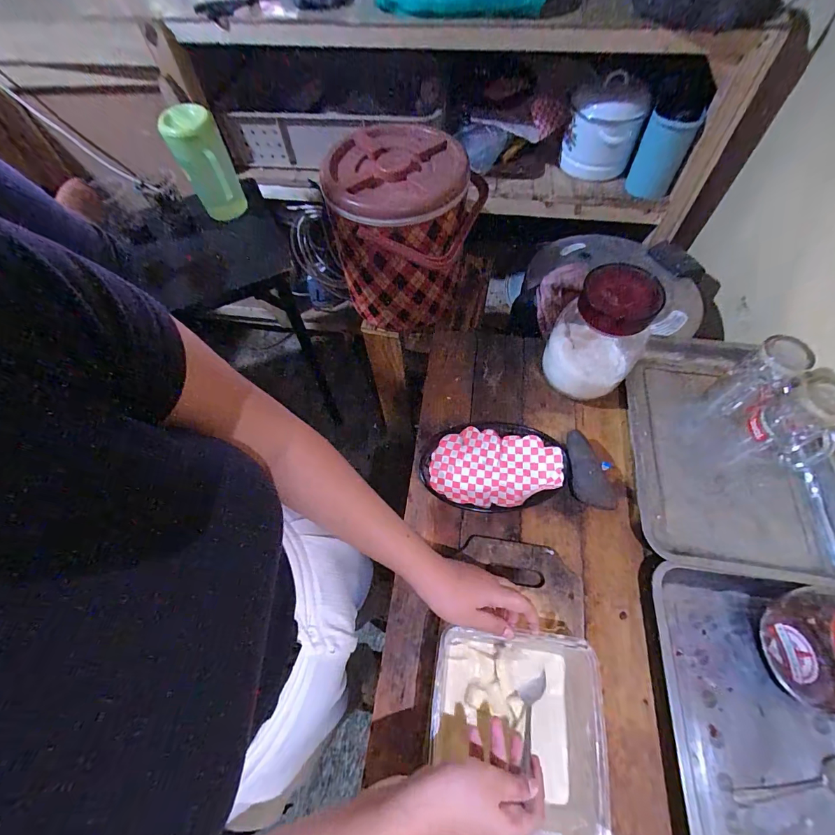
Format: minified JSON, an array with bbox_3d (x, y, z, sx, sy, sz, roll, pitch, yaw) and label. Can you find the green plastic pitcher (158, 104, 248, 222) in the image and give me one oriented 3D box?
[{"bbox_3d":[-0.441,-0.519,0.834,0.099,0.210,0.097,-25,64,-10],"label":"green plastic pitcher"}]

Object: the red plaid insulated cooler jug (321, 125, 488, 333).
[{"bbox_3d":[-0.020,-0.386,0.830,0.257,0.313,0.271,-1,63,2],"label":"red plaid insulated cooler jug"}]

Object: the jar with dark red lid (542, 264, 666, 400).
[{"bbox_3d":[0.264,-0.117,0.583,0.119,0.174,0.109,-1,63,2],"label":"jar with dark red lid"}]

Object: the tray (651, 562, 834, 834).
[{"bbox_3d":[0.421,0.357,0.434,0.266,0.041,0.336,7,63,6],"label":"tray"}]

